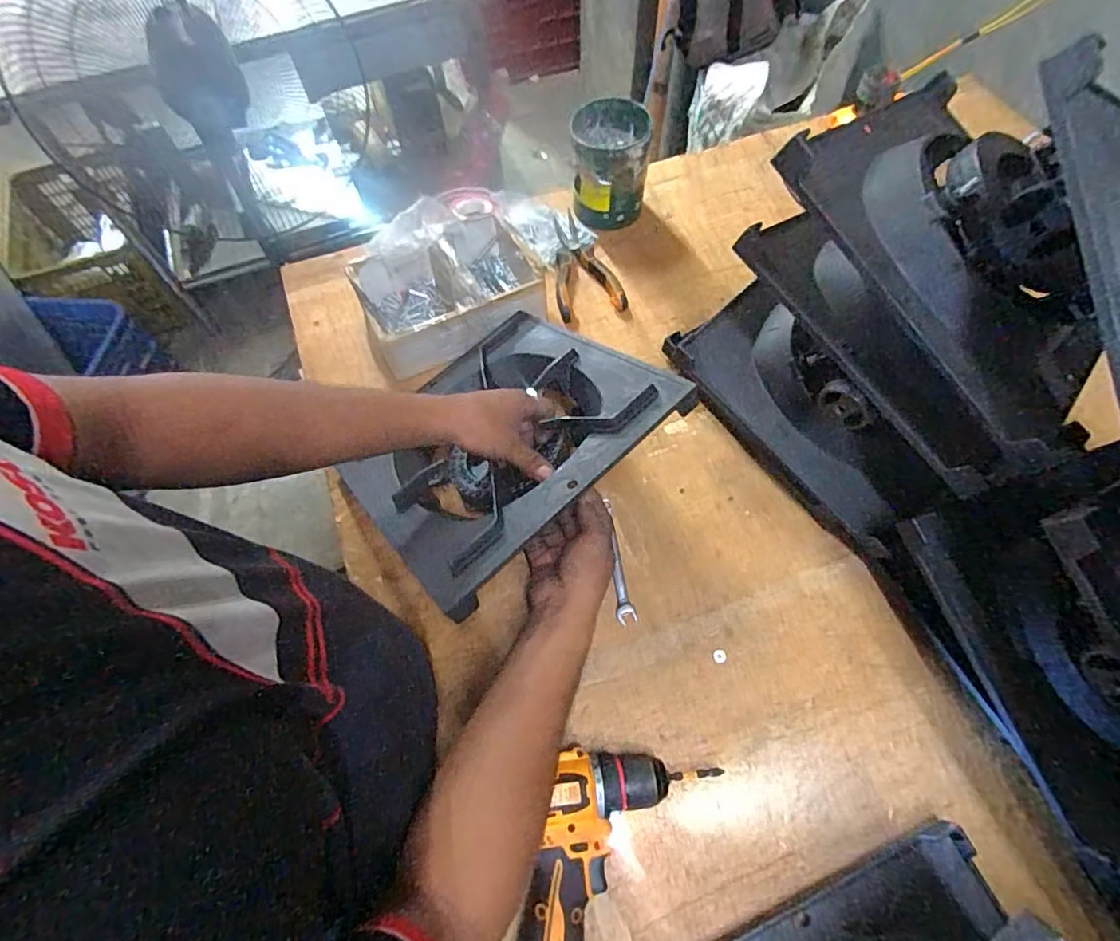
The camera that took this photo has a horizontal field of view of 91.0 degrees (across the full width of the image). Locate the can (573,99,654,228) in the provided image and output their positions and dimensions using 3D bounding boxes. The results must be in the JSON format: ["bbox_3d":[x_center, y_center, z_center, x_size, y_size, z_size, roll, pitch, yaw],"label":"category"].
[{"bbox_3d":[0.071,-0.441,0.801,0.103,0.120,0.114,-2,64,1],"label":"can"}]

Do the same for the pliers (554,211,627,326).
[{"bbox_3d":[0.024,-0.301,0.785,0.094,0.024,0.193,-14,64,-5],"label":"pliers"}]

